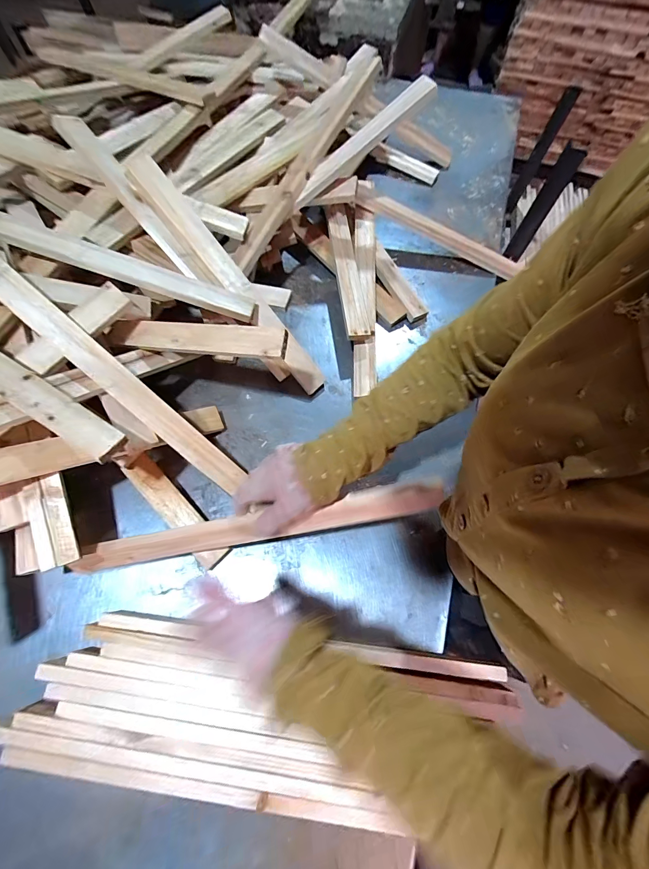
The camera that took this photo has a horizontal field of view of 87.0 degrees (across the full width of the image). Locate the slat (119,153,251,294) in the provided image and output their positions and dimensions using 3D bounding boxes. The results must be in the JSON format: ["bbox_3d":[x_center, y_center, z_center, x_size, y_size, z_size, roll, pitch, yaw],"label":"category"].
[{"bbox_3d":[-0.218,-0.331,0.552,0.057,0.021,0.264,-41,95,-17],"label":"slat"}]

